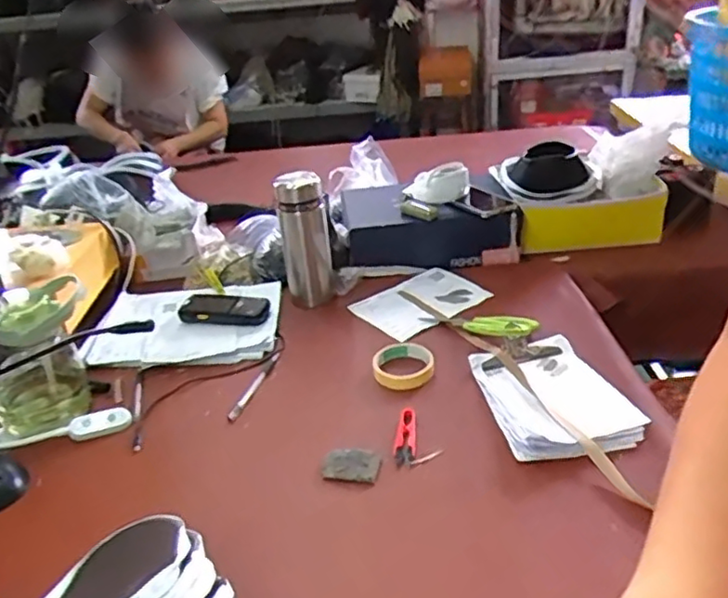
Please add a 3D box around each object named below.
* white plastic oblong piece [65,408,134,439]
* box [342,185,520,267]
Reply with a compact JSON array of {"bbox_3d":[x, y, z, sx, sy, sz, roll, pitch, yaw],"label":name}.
[{"bbox_3d":[-0.361,0.170,0.885,0.081,0.031,0.011,-15,-2,-18],"label":"white plastic oblong piece"},{"bbox_3d":[0.118,-0.139,1.254,0.305,0.112,0.184,-7,31,-2],"label":"box"}]

